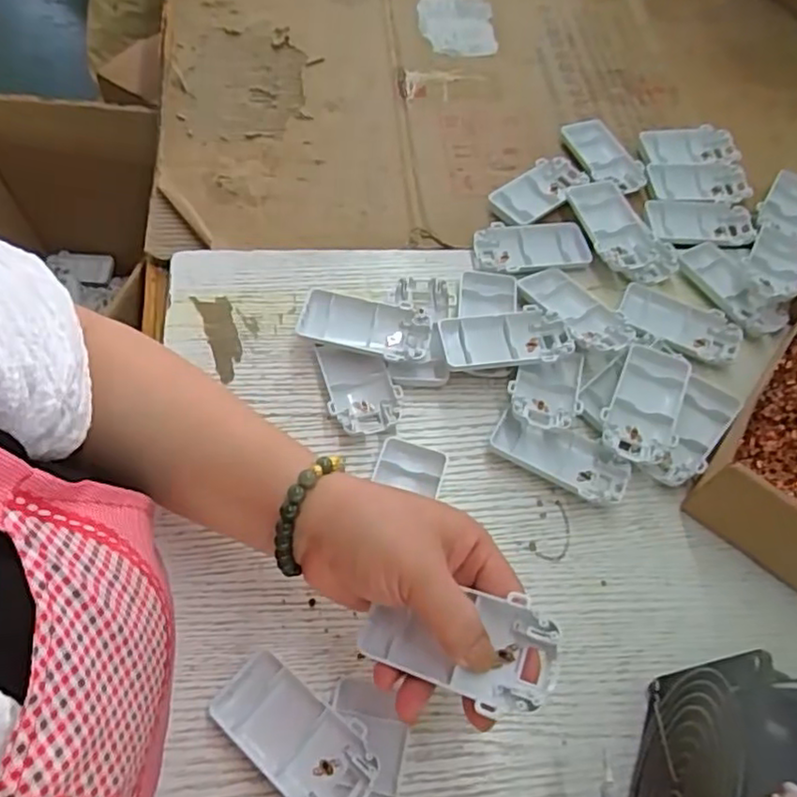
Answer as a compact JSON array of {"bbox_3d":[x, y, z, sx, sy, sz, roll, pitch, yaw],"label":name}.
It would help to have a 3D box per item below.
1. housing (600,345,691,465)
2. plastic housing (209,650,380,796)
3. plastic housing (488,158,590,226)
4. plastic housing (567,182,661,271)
[{"bbox_3d":[0.174,0.005,0.464,0.048,0.019,0.093,20,61,8],"label":"housing"},{"bbox_3d":[-0.054,0.179,0.345,0.093,0.015,0.049,36,64,25],"label":"plastic housing"},{"bbox_3d":[0.127,-0.189,0.581,0.096,0.012,0.045,-39,69,-22],"label":"plastic housing"},{"bbox_3d":[0.180,-0.144,0.549,0.048,0.019,0.091,-12,62,-10],"label":"plastic housing"}]

